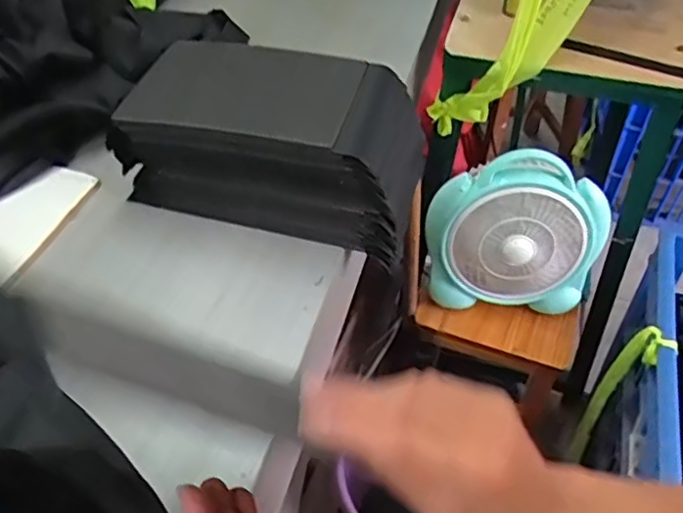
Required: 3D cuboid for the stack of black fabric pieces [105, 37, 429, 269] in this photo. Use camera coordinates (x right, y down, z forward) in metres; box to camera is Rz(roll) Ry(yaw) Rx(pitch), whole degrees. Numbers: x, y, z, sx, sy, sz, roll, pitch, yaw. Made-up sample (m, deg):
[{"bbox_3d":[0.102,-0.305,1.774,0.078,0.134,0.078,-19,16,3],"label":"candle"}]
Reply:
[{"bbox_3d":[-0.071,-0.117,0.668,0.290,0.119,0.163,10,48,9],"label":"stack of black fabric pieces"}]

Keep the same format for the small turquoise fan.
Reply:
[{"bbox_3d":[0.240,-0.032,0.899,0.240,0.218,0.095,1,47,0],"label":"small turquoise fan"}]

